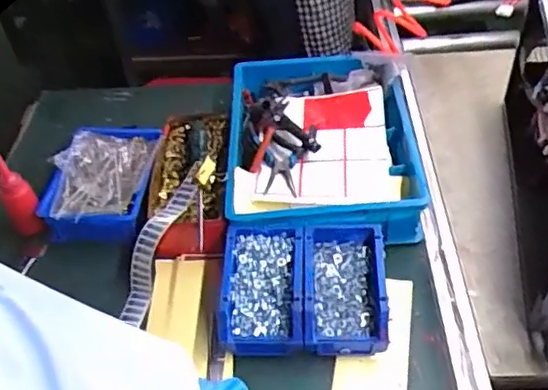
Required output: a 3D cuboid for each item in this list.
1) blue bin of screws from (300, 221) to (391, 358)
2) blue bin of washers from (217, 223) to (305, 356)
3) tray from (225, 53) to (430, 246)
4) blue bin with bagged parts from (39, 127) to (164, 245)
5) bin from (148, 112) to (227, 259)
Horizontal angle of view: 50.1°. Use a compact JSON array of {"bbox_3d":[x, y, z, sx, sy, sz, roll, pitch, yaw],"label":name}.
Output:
[{"bbox_3d":[0.089,0.118,0.749,0.101,0.066,0.169,0,46,5],"label":"blue bin of screws"},{"bbox_3d":[-0.015,0.121,0.755,0.100,0.068,0.161,-2,46,2],"label":"blue bin of washers"},{"bbox_3d":[0.074,-0.089,0.907,0.275,0.092,0.357,-2,46,5],"label":"tray"},{"bbox_3d":[-0.260,-0.019,0.904,0.144,0.076,0.205,-1,46,5],"label":"blue bin with bagged parts"},{"bbox_3d":[-0.131,-0.028,0.896,0.113,0.085,0.251,-4,46,0],"label":"bin"}]

